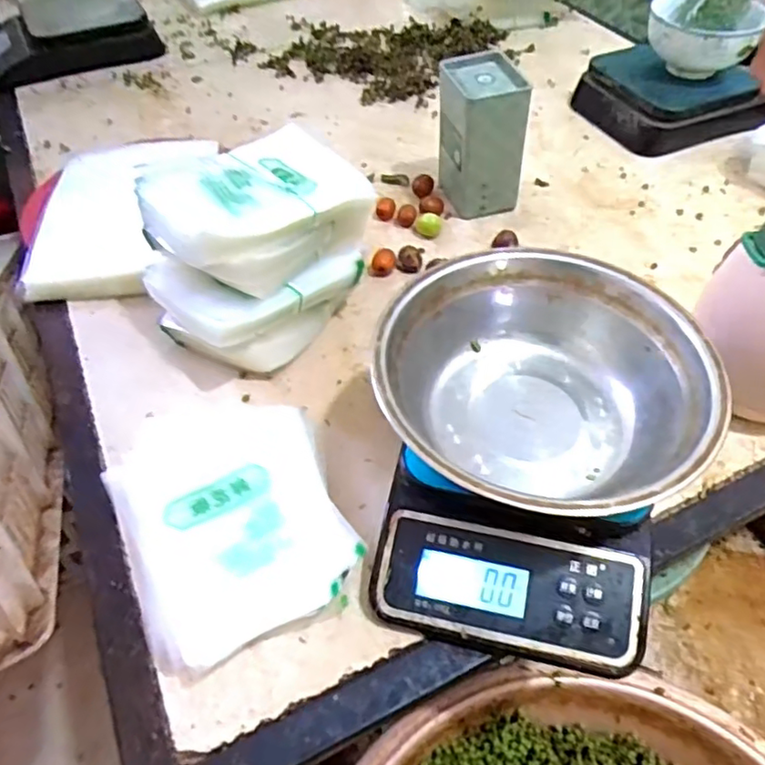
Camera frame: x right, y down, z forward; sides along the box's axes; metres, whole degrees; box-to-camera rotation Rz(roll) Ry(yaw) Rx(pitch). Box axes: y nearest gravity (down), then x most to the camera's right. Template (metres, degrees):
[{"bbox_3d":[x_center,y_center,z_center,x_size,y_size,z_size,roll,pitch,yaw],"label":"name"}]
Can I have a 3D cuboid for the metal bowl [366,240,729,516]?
[{"bbox_3d":[0.091,0.007,0.370,0.180,0.066,0.181,1,51,-1],"label":"metal bowl"}]

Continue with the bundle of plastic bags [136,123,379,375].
[{"bbox_3d":[-0.094,-0.097,0.485,0.156,0.132,0.118,-37,59,-26],"label":"bundle of plastic bags"}]

